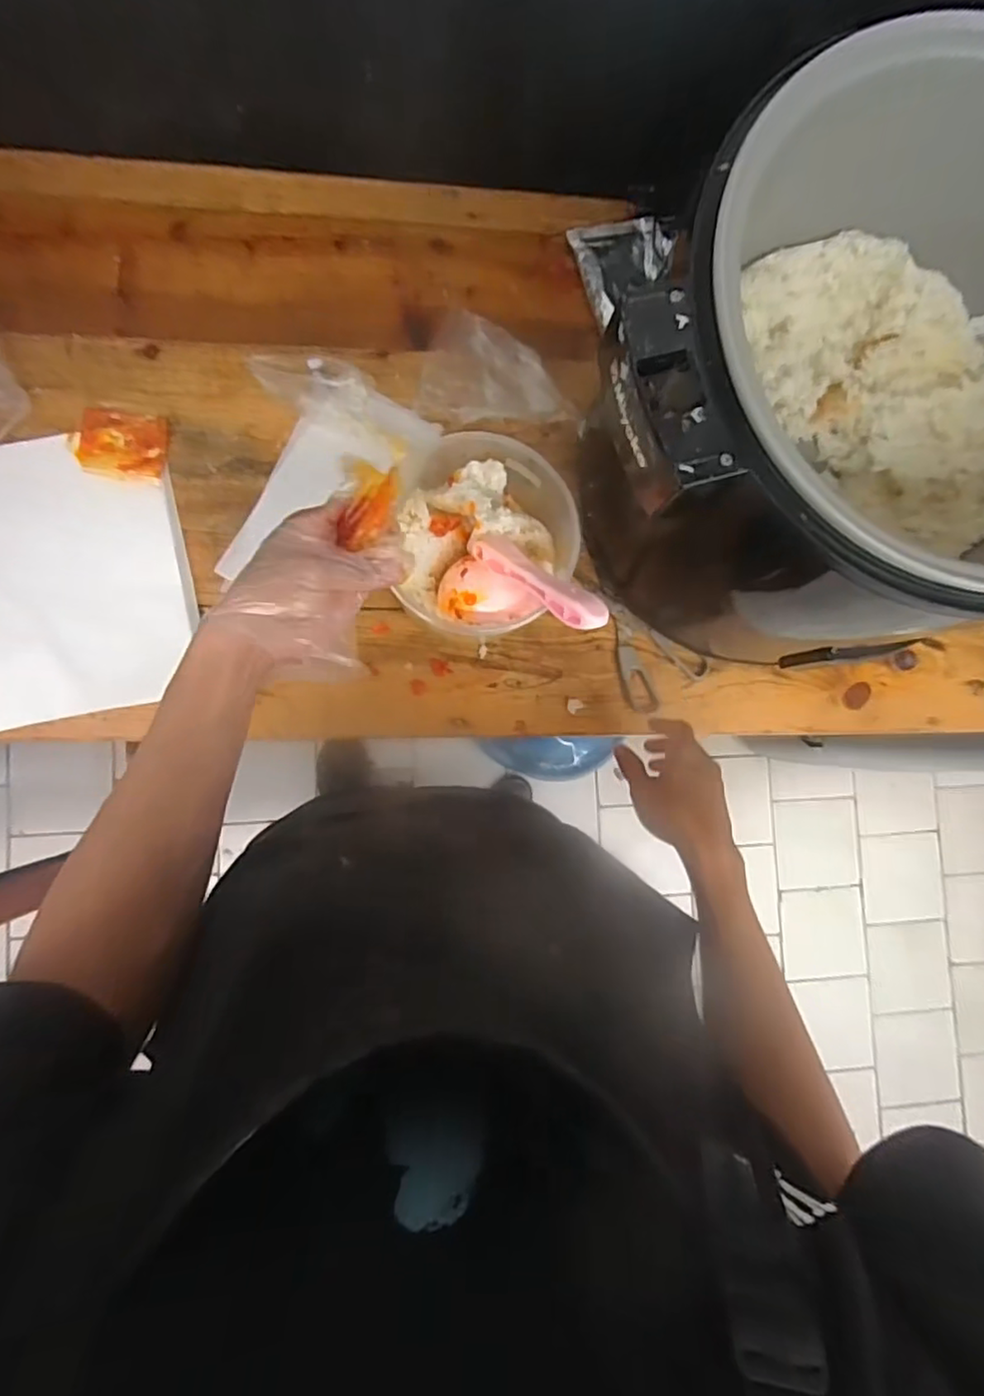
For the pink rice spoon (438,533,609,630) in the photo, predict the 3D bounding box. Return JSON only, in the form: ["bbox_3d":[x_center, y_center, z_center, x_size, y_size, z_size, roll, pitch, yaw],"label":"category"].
[{"bbox_3d":[0.032,-0.092,0.545,0.051,0.172,0.079,31,82,-43],"label":"pink rice spoon"}]

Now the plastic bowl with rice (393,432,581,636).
[{"bbox_3d":[-0.018,-0.153,0.605,0.179,0.092,0.167,0,86,-6],"label":"plastic bowl with rice"}]

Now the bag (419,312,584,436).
[{"bbox_3d":[0.014,-0.340,0.672,0.170,0.035,0.099,6,86,-6],"label":"bag"}]

